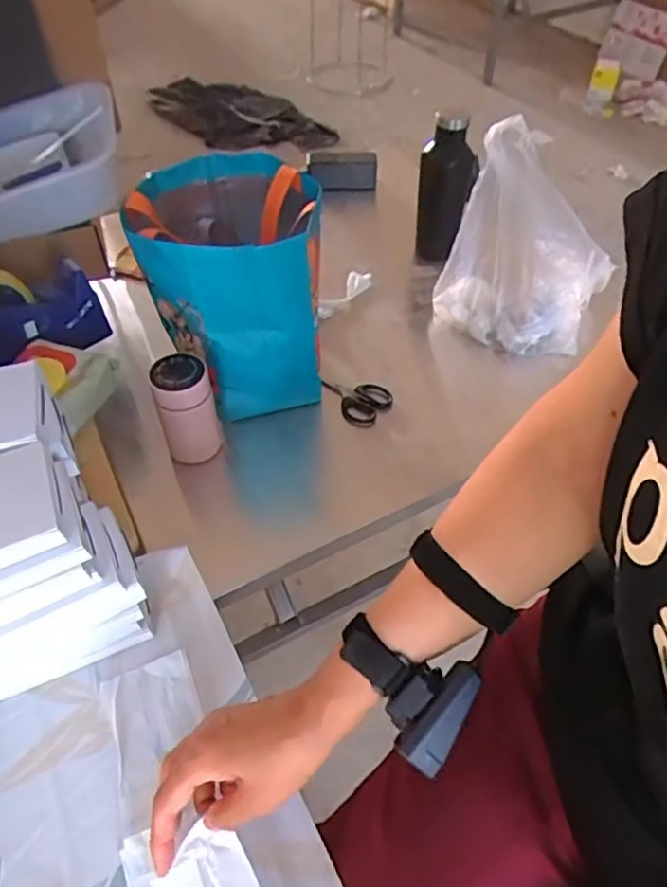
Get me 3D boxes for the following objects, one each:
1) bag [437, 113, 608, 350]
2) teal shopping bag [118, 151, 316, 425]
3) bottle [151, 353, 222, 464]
[{"bbox_3d":[0.269,-0.262,0.856,0.210,0.248,0.161,23,53,18],"label":"bag"},{"bbox_3d":[-0.125,-0.188,0.766,0.202,0.246,0.222,-15,51,-13],"label":"teal shopping bag"},{"bbox_3d":[-0.168,-0.038,0.716,0.063,0.121,0.055,-15,51,-13],"label":"bottle"}]

